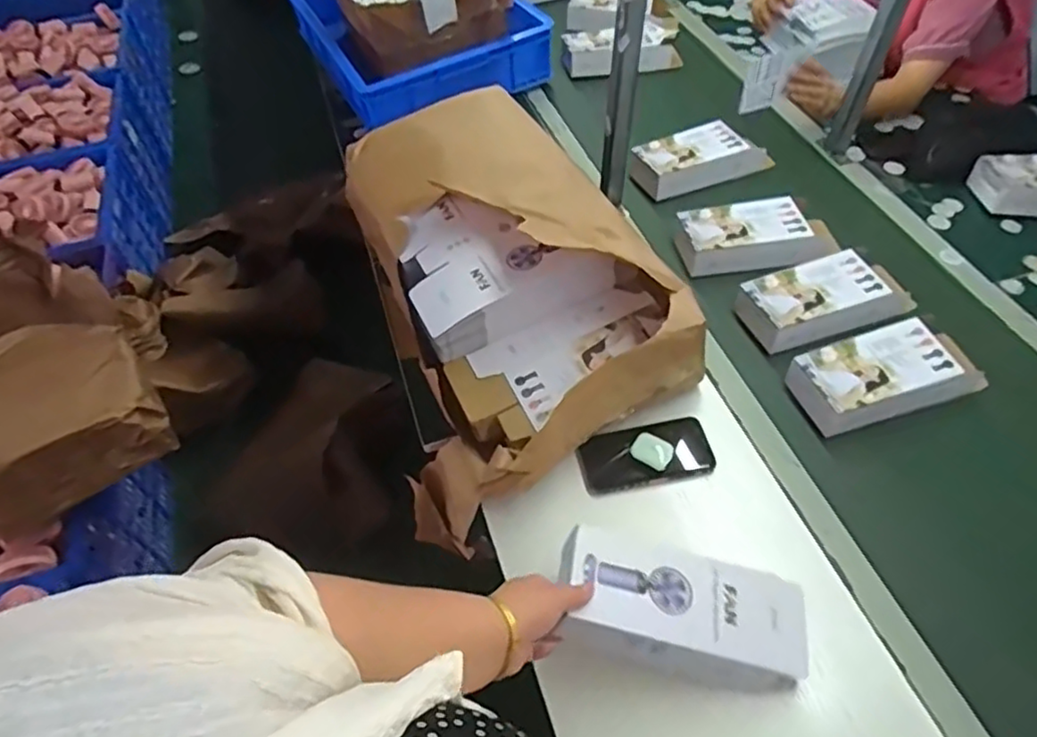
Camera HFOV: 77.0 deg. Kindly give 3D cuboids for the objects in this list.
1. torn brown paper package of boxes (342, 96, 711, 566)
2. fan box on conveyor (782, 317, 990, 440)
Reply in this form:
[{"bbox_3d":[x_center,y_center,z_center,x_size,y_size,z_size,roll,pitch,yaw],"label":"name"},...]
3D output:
[{"bbox_3d":[-0.022,-0.111,0.957,0.375,0.296,0.592,-15,50,-9],"label":"torn brown paper package of boxes"},{"bbox_3d":[0.486,0.006,0.855,0.239,0.055,0.106,-13,50,-7],"label":"fan box on conveyor"}]

